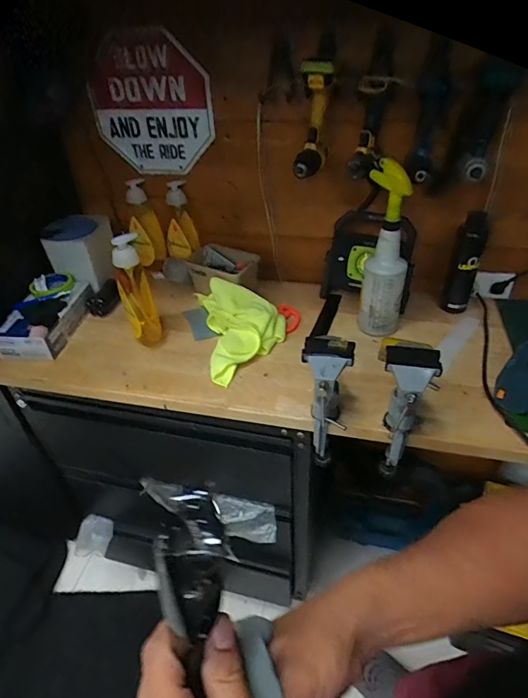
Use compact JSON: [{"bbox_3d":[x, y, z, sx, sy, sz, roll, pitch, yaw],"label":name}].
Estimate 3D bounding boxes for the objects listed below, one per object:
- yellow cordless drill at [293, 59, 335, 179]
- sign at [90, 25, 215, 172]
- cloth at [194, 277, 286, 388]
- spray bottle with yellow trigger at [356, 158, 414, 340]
[{"bbox_3d":[0.099,-0.461,0.861,0.066,0.192,0.178,4,40,9],"label":"yellow cordless drill"},{"bbox_3d":[-0.263,-0.569,1.013,0.292,0.289,0.018,41,33,-14],"label":"sign"},{"bbox_3d":[-0.044,-0.063,0.934,0.175,0.082,0.305,-9,39,-6],"label":"cloth"},{"bbox_3d":[0.242,-0.187,0.857,0.080,0.327,0.092,-12,40,-10],"label":"spray bottle with yellow trigger"}]

